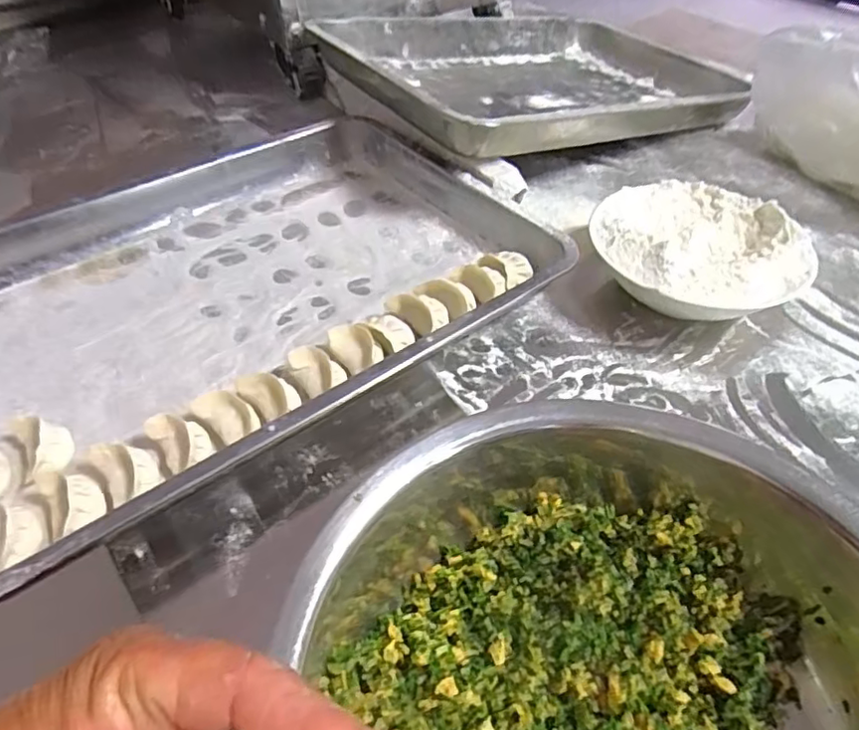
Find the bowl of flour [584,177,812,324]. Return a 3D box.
[{"bbox_3d":[0.215,-0.087,0.483,0.160,0.063,0.153,0,47,0],"label":"bowl of flour"}]

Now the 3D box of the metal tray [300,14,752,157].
[{"bbox_3d":[0.119,-0.328,0.674,0.427,0.053,0.329,-24,53,-34],"label":"metal tray"}]

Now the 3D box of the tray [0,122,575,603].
[{"bbox_3d":[-0.163,-0.061,0.473,0.468,0.047,0.343,-30,54,-25],"label":"tray"}]

